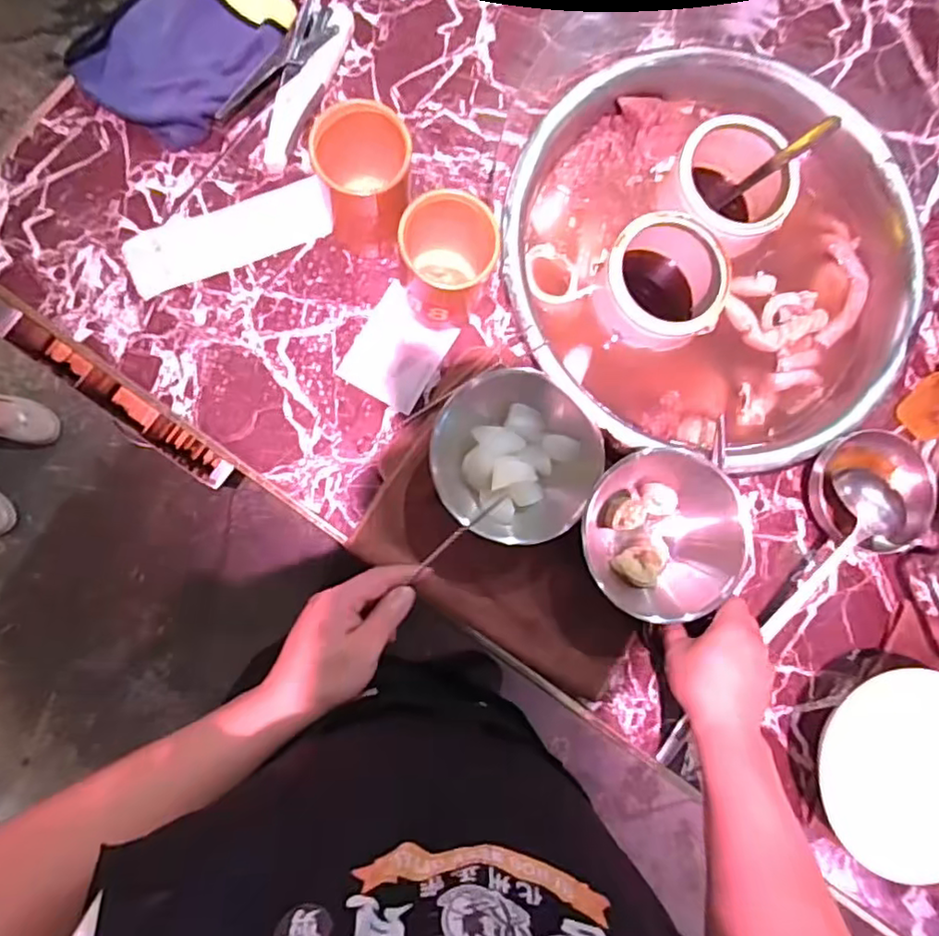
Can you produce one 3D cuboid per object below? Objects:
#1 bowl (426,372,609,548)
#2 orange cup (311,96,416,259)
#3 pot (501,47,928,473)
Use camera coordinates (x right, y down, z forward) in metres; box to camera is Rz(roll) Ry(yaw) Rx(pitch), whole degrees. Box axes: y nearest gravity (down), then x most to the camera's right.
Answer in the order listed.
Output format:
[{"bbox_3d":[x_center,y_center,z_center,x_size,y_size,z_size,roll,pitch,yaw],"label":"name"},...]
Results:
[{"bbox_3d":[0.042,-0.017,0.581,0.147,0.055,0.159,1,85,-5],"label":"bowl"},{"bbox_3d":[-0.091,-0.242,0.558,0.075,0.122,0.081,-1,85,-6],"label":"orange cup"},{"bbox_3d":[0.250,-0.207,0.684,0.430,0.109,0.396,1,85,-5],"label":"pot"}]

